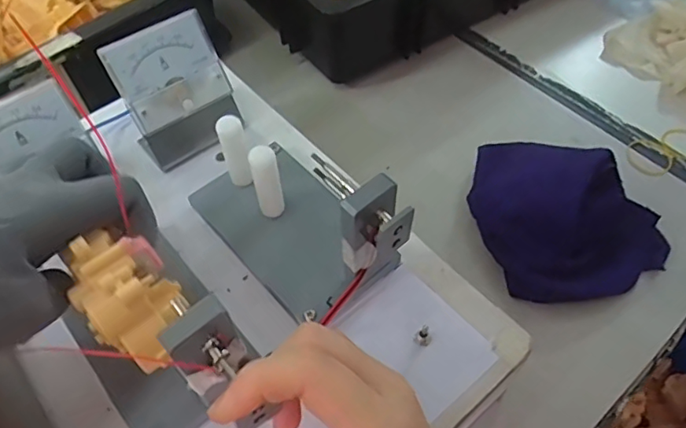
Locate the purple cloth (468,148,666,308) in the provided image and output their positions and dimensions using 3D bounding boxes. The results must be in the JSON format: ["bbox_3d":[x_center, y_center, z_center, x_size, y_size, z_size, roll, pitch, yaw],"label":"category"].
[{"bbox_3d":[0.159,-0.005,0.400,0.119,0.052,0.129,-20,57,-14],"label":"purple cloth"}]

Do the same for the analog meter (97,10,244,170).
[{"bbox_3d":[-0.105,-0.076,0.351,0.067,0.074,0.045,-31,60,-20],"label":"analog meter"}]

